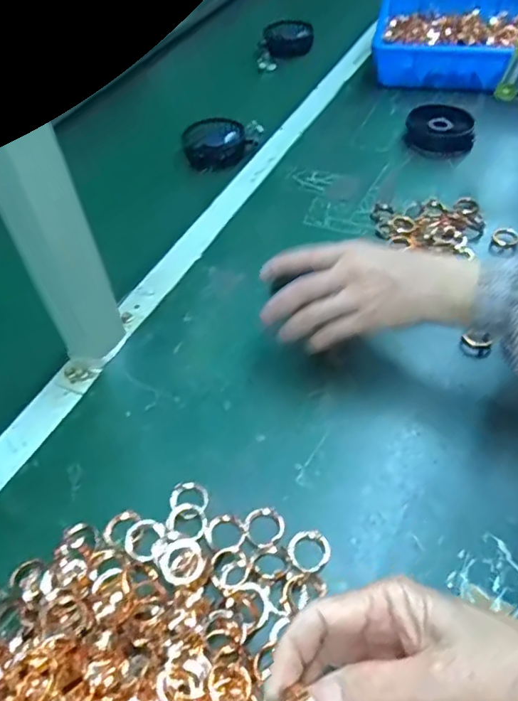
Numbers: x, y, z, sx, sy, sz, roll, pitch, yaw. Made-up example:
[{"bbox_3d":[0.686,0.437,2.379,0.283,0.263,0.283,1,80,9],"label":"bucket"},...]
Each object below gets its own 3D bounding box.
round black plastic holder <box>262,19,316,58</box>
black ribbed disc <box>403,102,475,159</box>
[{"bbox_3d":[0.052,-0.553,0.978,0.087,0.031,0.100,0,49,5],"label":"round black plastic holder"},{"bbox_3d":[0.230,-0.281,0.704,0.083,0.027,0.088,-3,49,3],"label":"black ribbed disc"}]

